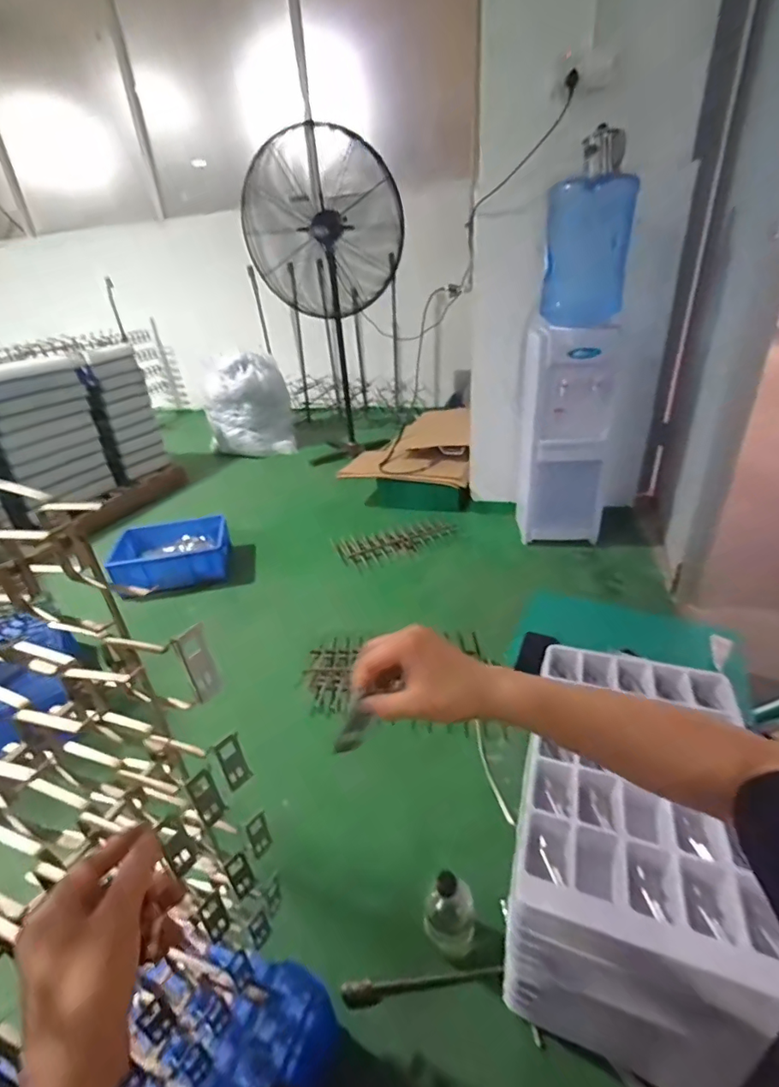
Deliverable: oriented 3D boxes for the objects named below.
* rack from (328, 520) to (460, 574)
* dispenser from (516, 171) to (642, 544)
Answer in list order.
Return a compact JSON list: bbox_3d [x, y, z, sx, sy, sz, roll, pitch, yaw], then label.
[{"bbox_3d":[0.030,-0.004,1.891,0.470,0.050,0.209,-15,31,-18],"label":"rack"},{"bbox_3d":[0.618,-0.551,1.640,0.313,1.110,0.282,8,32,21],"label":"dispenser"}]

